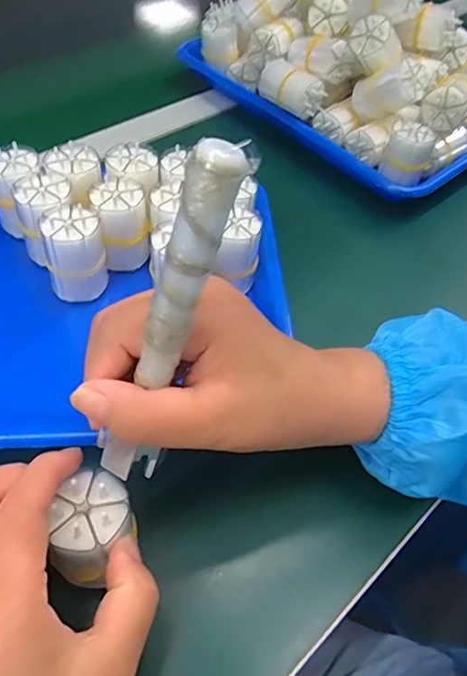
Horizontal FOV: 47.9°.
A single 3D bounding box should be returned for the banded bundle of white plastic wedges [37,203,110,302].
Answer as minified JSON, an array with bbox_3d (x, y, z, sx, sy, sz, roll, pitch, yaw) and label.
[{"bbox_3d":[-0.107,-0.056,0.357,0.037,0.054,0.040,-13,54,-15],"label":"banded bundle of white plastic wedges"}]

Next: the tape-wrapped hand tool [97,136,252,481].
[{"bbox_3d":[-0.026,0.003,0.197,0.017,0.157,0.016,-21,54,-43],"label":"tape-wrapped hand tool"}]

